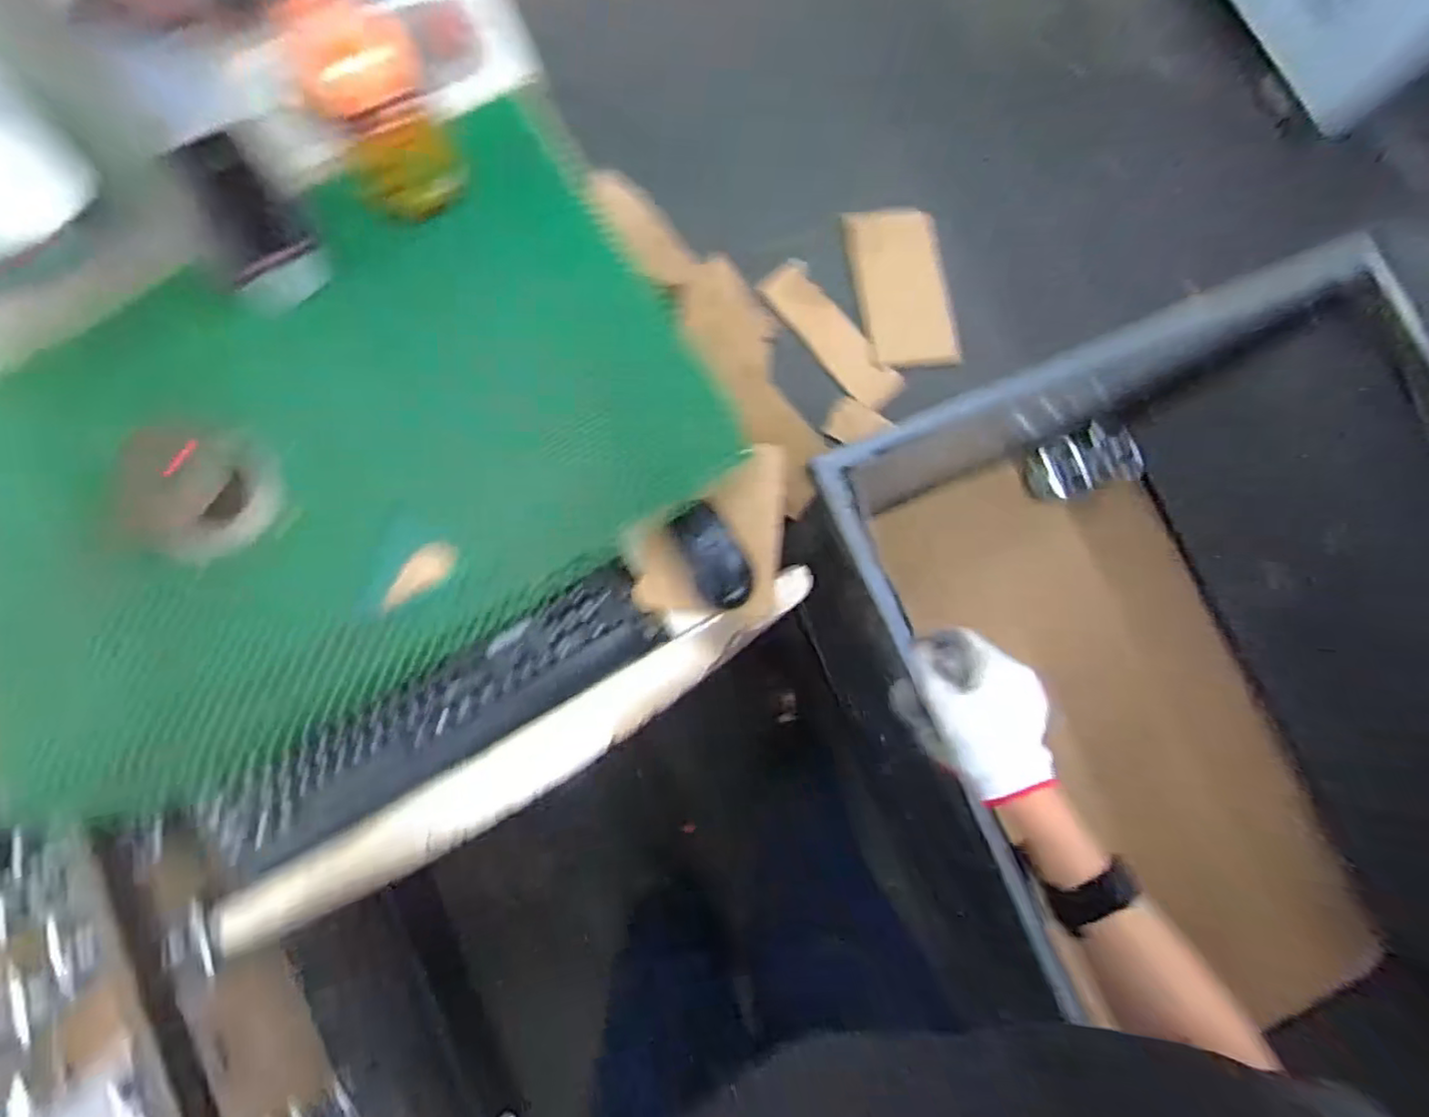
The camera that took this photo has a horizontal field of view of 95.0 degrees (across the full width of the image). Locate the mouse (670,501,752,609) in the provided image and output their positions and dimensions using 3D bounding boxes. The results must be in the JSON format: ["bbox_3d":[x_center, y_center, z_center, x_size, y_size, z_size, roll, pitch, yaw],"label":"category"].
[{"bbox_3d":[-0.001,-0.004,0.646,0.049,0.028,0.107,-27,83,-6],"label":"mouse"}]

